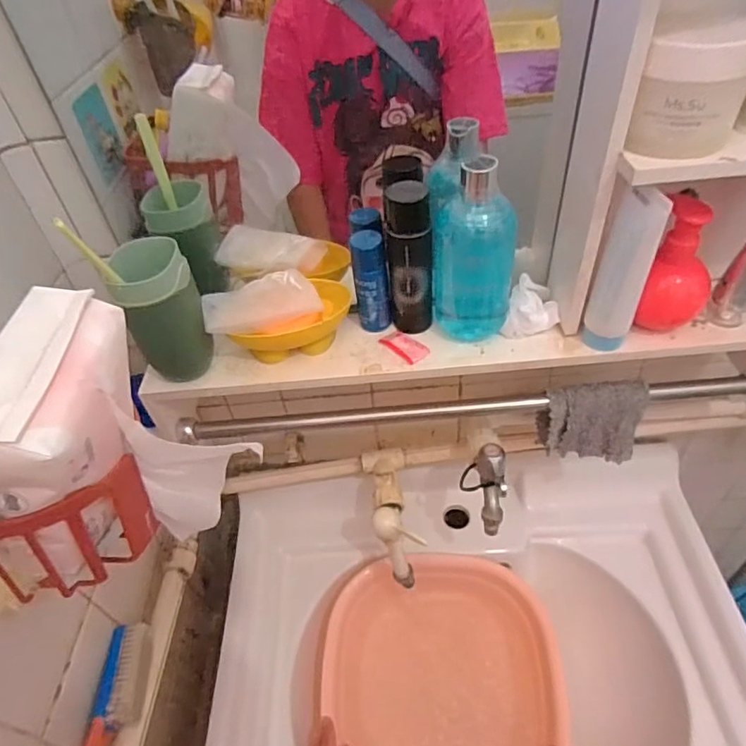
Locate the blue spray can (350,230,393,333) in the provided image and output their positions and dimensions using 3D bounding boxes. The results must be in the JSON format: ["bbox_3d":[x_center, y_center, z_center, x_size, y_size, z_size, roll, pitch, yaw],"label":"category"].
[{"bbox_3d":[-0.001,-0.080,0.487,0.030,0.097,0.026,-5,45,2],"label":"blue spray can"}]

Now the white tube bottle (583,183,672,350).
[{"bbox_3d":[0.201,-0.079,0.423,0.040,0.145,0.038,18,50,23],"label":"white tube bottle"}]

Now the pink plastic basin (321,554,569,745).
[{"bbox_3d":[0.081,0.385,0.651,0.278,0.100,0.292,4,58,4],"label":"pink plastic basin"}]

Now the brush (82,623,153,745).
[{"bbox_3d":[-0.232,0.309,0.468,0.036,0.030,0.156,-5,45,2],"label":"brush"}]

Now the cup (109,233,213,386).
[{"bbox_3d":[-0.180,-0.052,0.461,0.061,0.120,0.058,-17,46,-11],"label":"cup"}]

